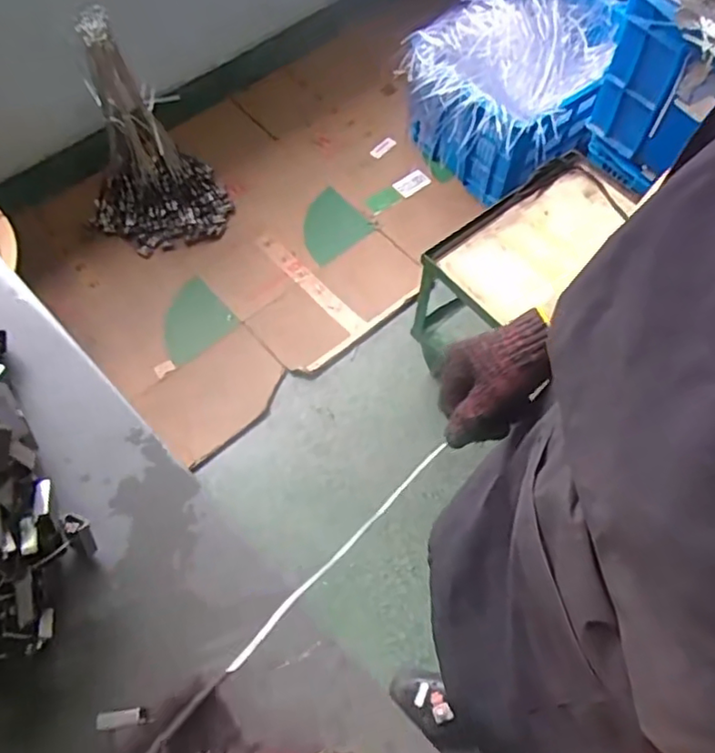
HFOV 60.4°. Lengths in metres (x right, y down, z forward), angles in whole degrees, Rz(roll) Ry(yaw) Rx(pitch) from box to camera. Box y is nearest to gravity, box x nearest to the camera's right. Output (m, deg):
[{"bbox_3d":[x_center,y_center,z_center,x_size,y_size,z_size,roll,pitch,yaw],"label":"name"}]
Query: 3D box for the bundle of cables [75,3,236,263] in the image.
[{"bbox_3d":[-0.579,-0.640,1.514,0.337,0.555,0.425,-27,67,-13],"label":"bundle of cables"}]

